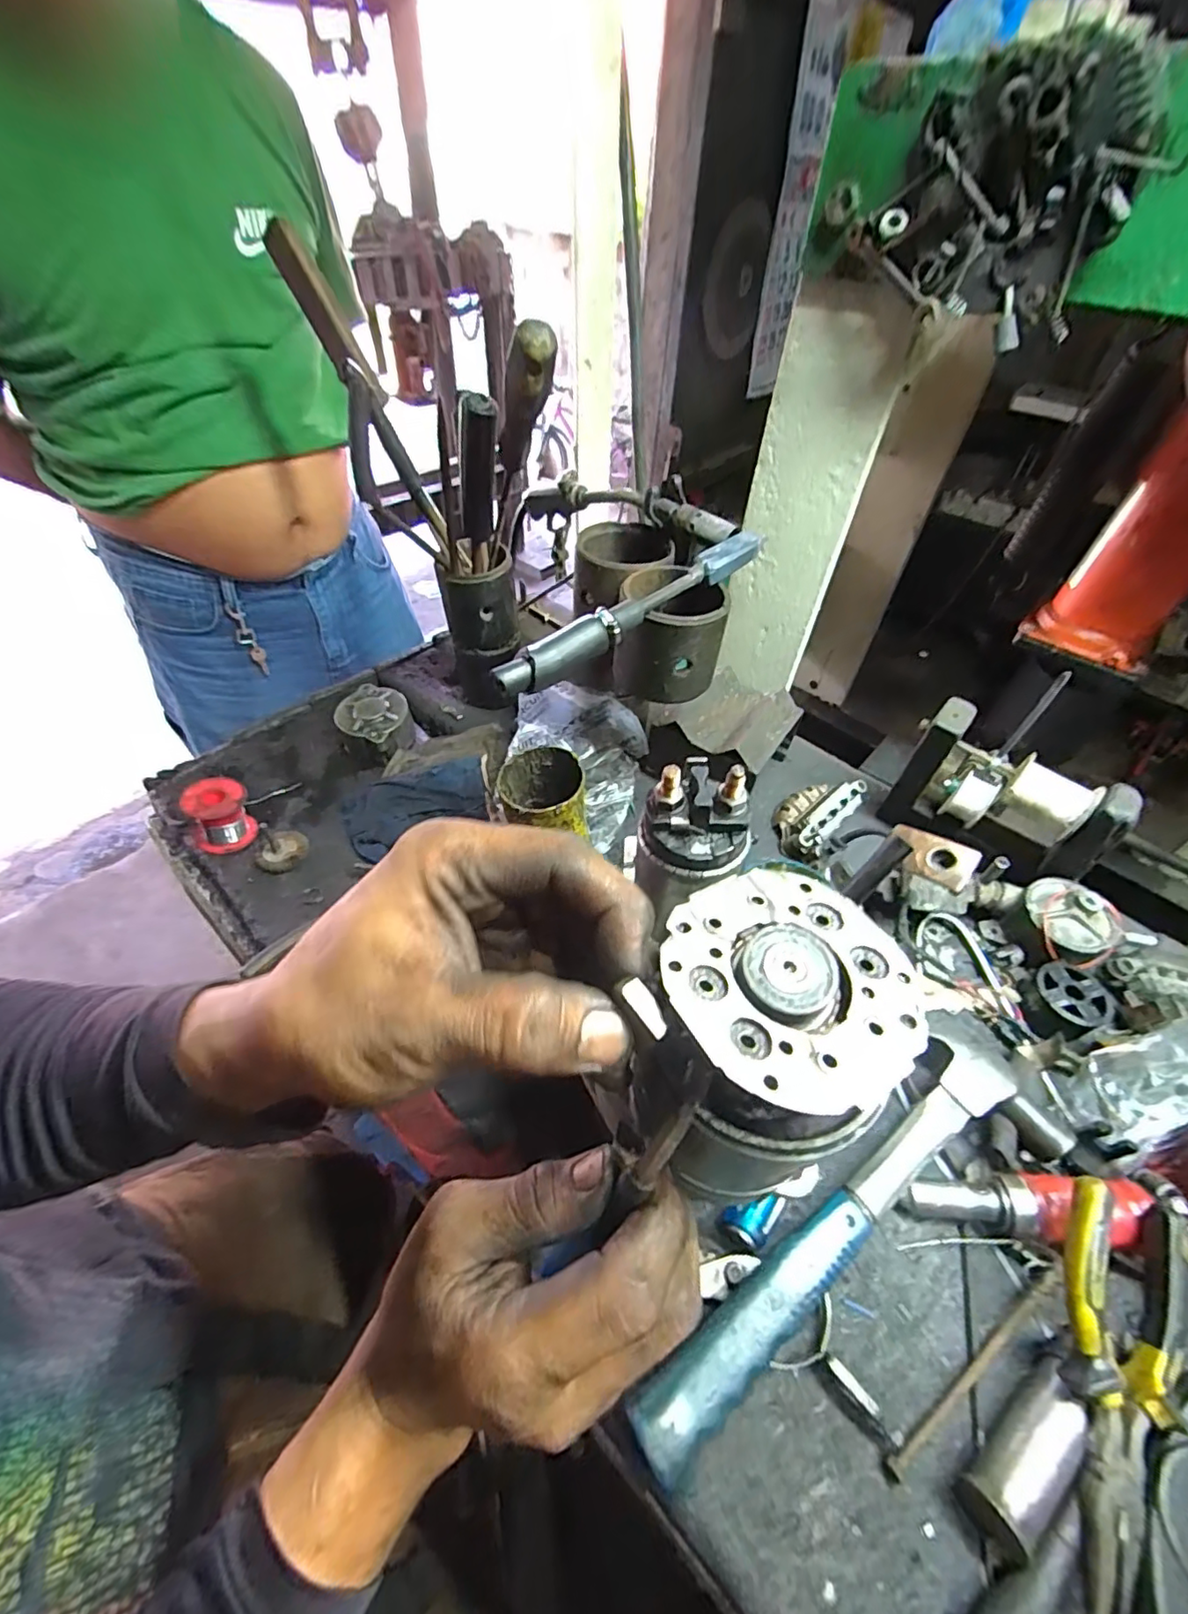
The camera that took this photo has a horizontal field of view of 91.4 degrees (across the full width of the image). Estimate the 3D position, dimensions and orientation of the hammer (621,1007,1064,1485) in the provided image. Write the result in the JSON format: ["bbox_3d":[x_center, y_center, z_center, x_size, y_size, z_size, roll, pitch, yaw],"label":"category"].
[{"bbox_3d":[0.174,0.256,0.371,0.360,0.034,0.093,-25,54,-23],"label":"hammer"}]

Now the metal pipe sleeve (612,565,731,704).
[{"bbox_3d":[0.064,-0.147,0.485,0.089,0.088,0.091,6,48,2],"label":"metal pipe sleeve"}]

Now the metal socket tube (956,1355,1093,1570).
[{"bbox_3d":[0.224,0.334,0.300,0.081,0.030,0.034,-30,57,-27],"label":"metal socket tube"}]

